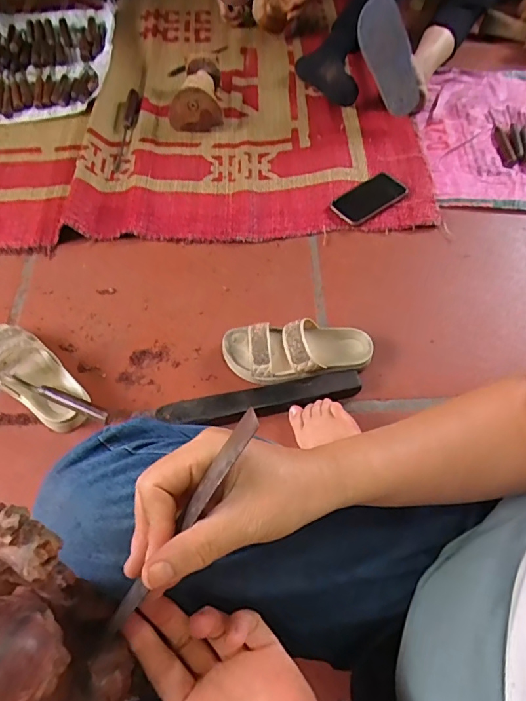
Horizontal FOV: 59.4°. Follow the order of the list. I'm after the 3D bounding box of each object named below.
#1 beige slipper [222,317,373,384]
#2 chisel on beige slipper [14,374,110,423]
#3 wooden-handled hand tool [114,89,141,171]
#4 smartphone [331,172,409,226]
[{"bbox_3d":[0.053,0.000,0.696,0.226,0.074,0.091,3,60,-1],"label":"beige slipper"},{"bbox_3d":[-0.284,0.063,0.640,0.163,0.022,0.020,21,60,11],"label":"chisel on beige slipper"},{"bbox_3d":[-0.287,-0.477,0.980,0.032,0.021,0.231,0,60,-2],"label":"wooden-handled hand tool"},{"bbox_3d":[0.206,-0.297,0.894,0.148,0.016,0.078,-29,65,-18],"label":"smartphone"}]

